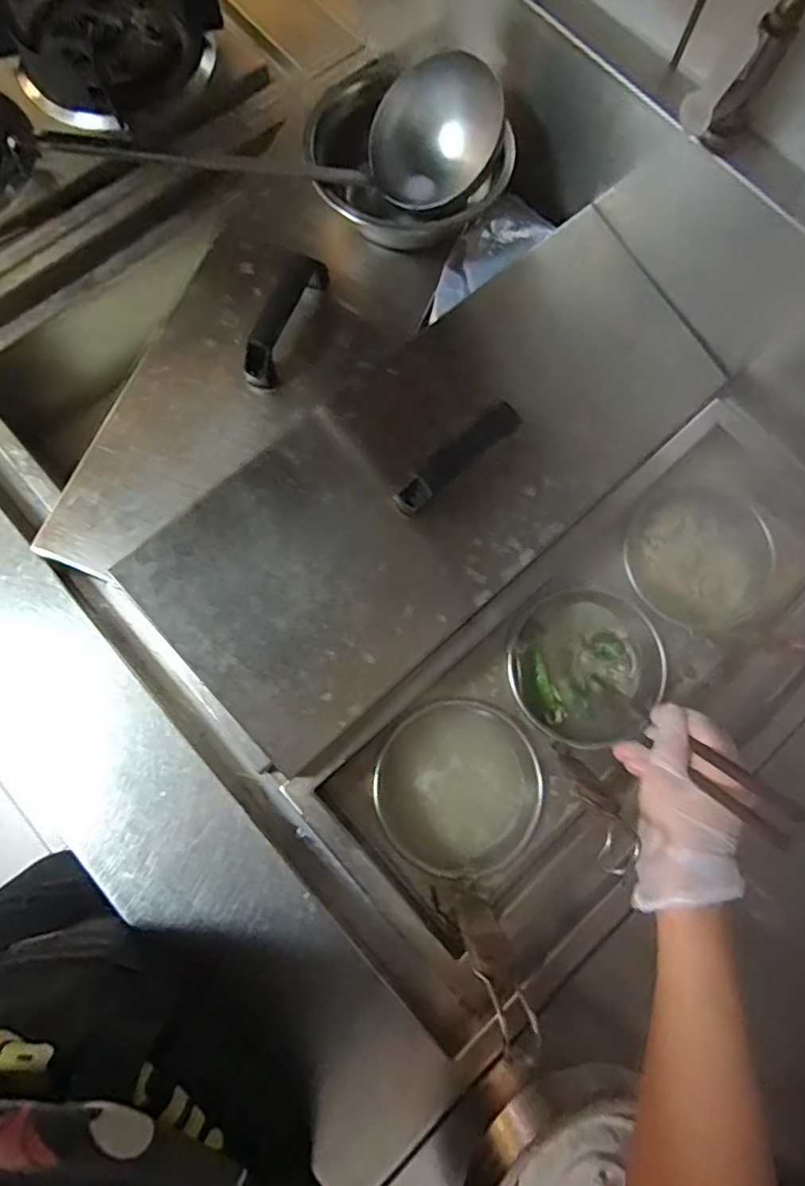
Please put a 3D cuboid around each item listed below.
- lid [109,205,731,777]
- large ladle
[{"bbox_3d":[0.039,-0.110,0.538,0.579,0.056,0.221,-41,83,-9],"label":"lid"},{"bbox_3d":[-0.115,-0.446,0.583,0.415,0.091,0.103,2,77,-2],"label":"large ladle"}]

